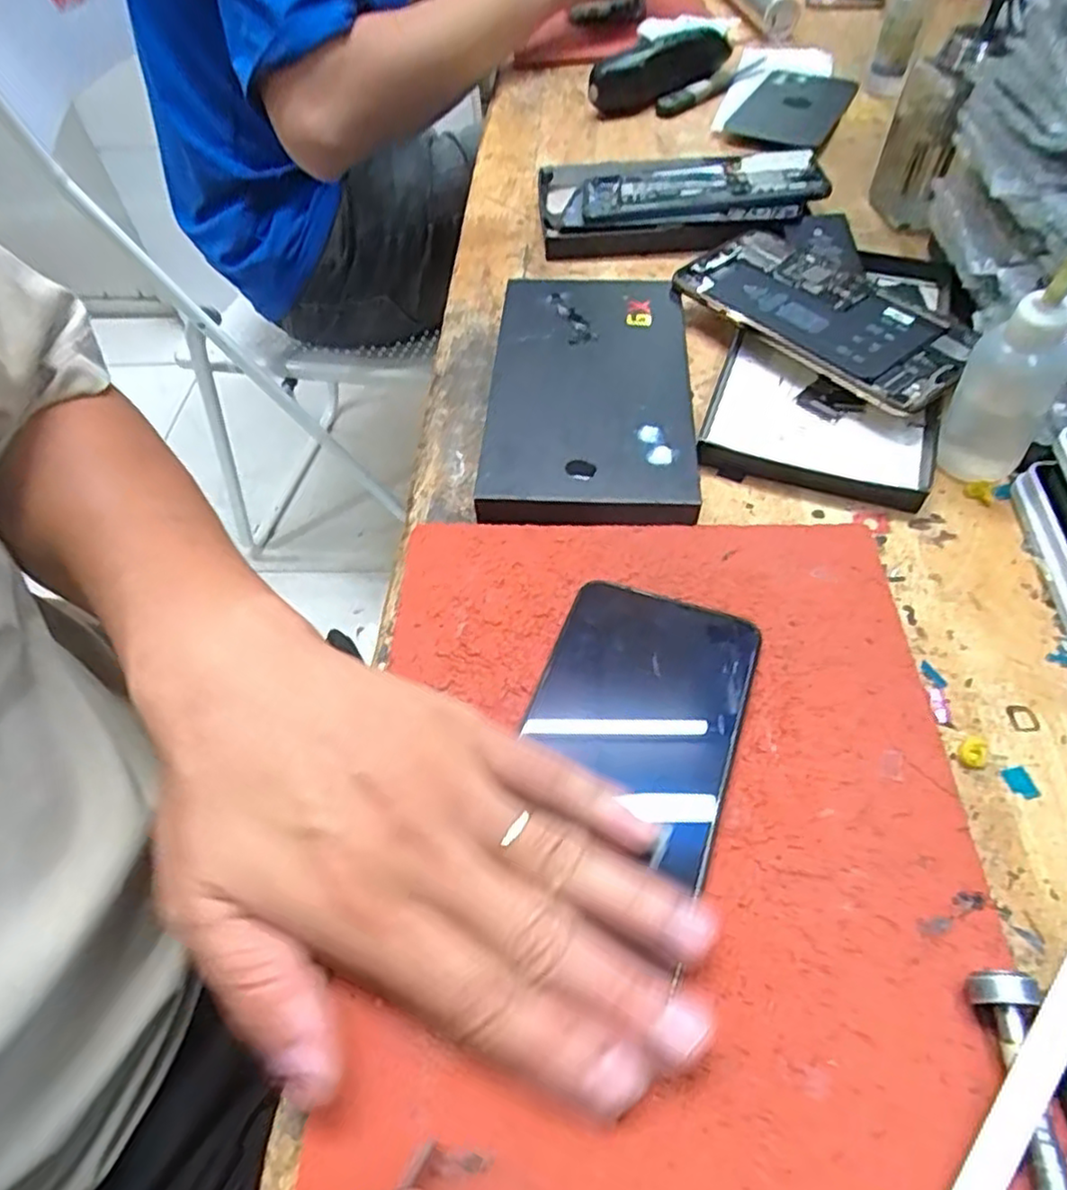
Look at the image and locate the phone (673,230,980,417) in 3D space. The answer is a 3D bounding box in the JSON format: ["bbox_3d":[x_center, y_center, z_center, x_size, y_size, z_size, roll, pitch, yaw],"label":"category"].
[{"bbox_3d":[0.152,-0.152,0.376,0.067,0.010,0.158,-43,62,-8],"label":"phone"}]

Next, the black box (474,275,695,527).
[{"bbox_3d":[0.028,-0.103,0.355,0.097,0.013,0.167,2,54,5],"label":"black box"}]

